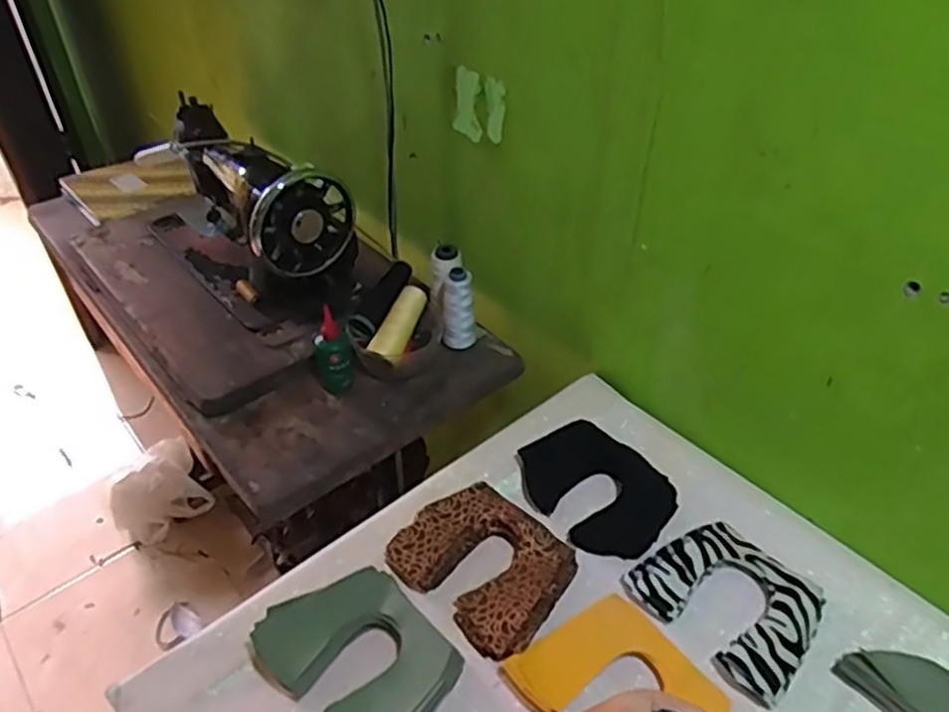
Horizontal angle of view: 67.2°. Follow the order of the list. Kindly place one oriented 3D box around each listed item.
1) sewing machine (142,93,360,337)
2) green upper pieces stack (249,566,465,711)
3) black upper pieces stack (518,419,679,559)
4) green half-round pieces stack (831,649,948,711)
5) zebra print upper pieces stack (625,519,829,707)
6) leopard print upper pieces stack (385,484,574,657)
[{"bbox_3d":[-0.331,-0.210,0.998,0.183,0.194,0.365,-29,49,-30],"label":"sewing machine"},{"bbox_3d":[-0.096,0.256,0.605,0.132,0.036,0.159,-33,51,-28],"label":"green upper pieces stack"},{"bbox_3d":[0.127,0.137,0.758,0.159,0.019,0.121,29,51,30],"label":"black upper pieces stack"},{"bbox_3d":[0.373,0.278,0.587,0.067,0.024,0.116,-27,48,-24],"label":"green half-round pieces stack"},{"bbox_3d":[0.235,0.219,0.658,0.133,0.019,0.154,-35,51,-30],"label":"zebra print upper pieces stack"},{"bbox_3d":[0.009,0.200,0.688,0.155,0.029,0.131,27,50,28],"label":"leopard print upper pieces stack"}]

